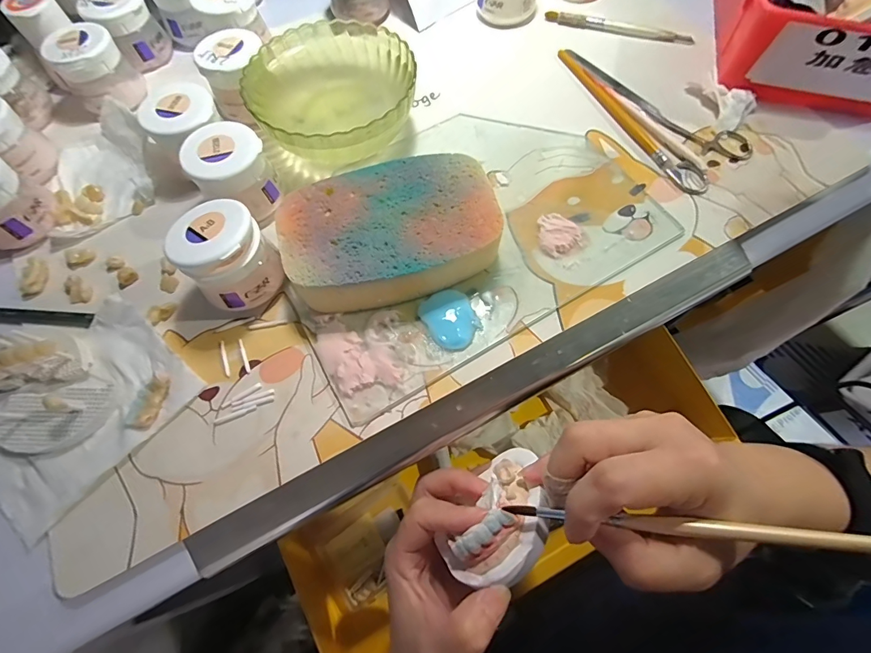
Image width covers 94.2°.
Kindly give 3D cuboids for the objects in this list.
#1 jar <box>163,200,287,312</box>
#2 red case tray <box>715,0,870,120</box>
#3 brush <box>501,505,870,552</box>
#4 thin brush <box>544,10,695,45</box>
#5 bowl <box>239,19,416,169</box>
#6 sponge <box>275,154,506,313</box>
[{"bbox_3d":[-0.128,-0.043,0.250,0.050,0.055,0.054,-1,67,1],"label":"jar"},{"bbox_3d":[0.314,-0.259,0.326,0.153,0.067,0.168,12,68,6],"label":"red case tray"},{"bbox_3d":[0.122,0.084,0.166,0.189,0.004,0.006,-6,67,25],"label":"brush"},{"bbox_3d":[0.167,-0.275,0.373,0.132,0.011,0.008,19,69,9],"label":"thin brush"},{"bbox_3d":[-0.079,-0.172,0.305,0.113,0.042,0.120,0,70,-1],"label":"bowl"},{"bbox_3d":[-0.029,-0.063,0.263,0.133,0.033,0.089,-23,68,-8],"label":"sponge"}]

